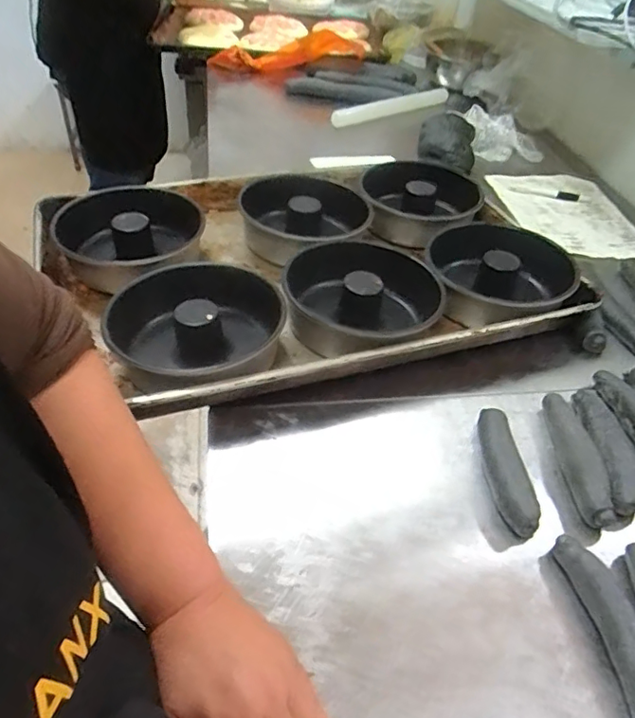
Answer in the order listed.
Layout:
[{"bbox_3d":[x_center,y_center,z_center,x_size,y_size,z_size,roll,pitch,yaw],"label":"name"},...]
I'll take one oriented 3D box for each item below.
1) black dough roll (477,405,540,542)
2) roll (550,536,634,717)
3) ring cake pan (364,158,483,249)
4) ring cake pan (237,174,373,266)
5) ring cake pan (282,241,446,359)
[{"bbox_3d":[0.163,0.096,0.477,0.027,0.034,0.117,-1,44,-8],"label":"black dough roll"},{"bbox_3d":[0.211,0.197,0.382,0.030,0.030,0.144,0,44,-8],"label":"roll"},{"bbox_3d":[0.144,-0.226,0.786,0.170,0.054,0.177,4,44,-4],"label":"ring cake pan"},{"bbox_3d":[-0.018,-0.180,0.730,0.170,0.073,0.193,-8,46,-15],"label":"ring cake pan"},{"bbox_3d":[0.043,-0.061,0.594,0.147,0.067,0.145,4,44,-4],"label":"ring cake pan"}]

